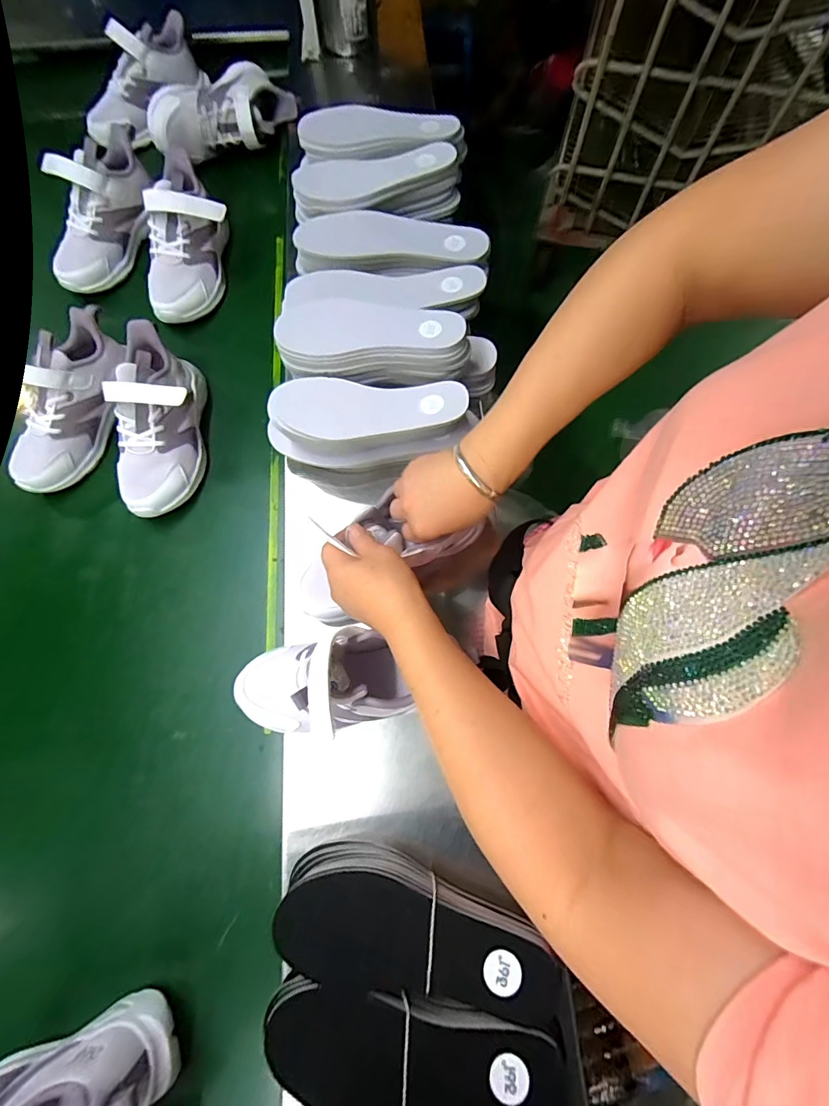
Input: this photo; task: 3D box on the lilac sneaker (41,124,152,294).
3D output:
[{"bbox_3d":[-0.431,-0.464,0.585,0.095,0.091,0.224,20,95,4],"label":"lilac sneaker"}]

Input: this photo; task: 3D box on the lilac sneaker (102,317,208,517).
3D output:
[{"bbox_3d":[-0.285,-0.151,0.485,0.085,0.094,0.208,0,74,-1],"label":"lilac sneaker"}]

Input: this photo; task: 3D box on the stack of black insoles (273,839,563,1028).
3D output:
[{"bbox_3d":[0.000,0.294,0.345,0.205,0.067,0.079,9,74,1],"label":"stack of black insoles"}]

